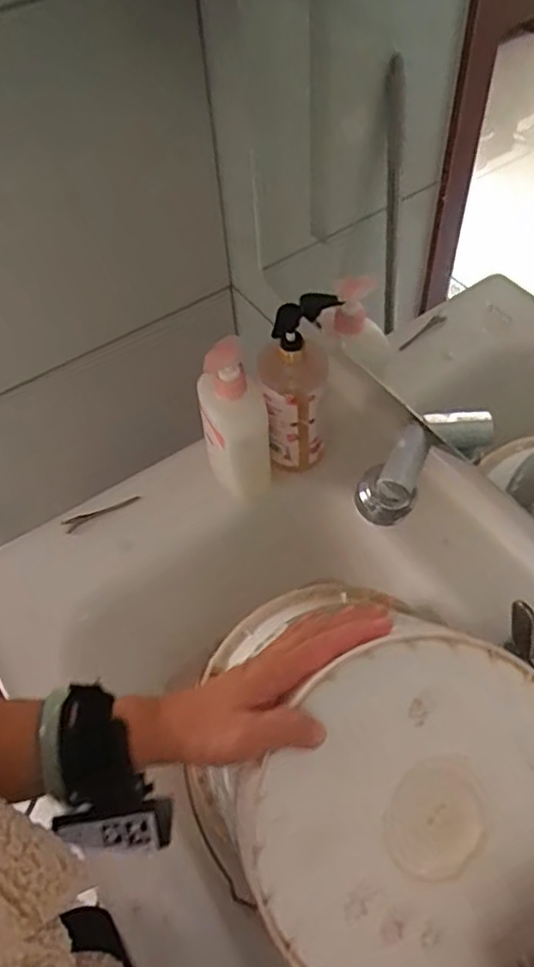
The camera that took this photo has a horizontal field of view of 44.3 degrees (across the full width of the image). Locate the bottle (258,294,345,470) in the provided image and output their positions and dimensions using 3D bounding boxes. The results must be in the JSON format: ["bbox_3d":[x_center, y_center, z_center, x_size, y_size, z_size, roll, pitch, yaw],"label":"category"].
[{"bbox_3d":[0.033,-0.095,0.648,0.063,0.201,0.072,16,58,14],"label":"bottle"}]

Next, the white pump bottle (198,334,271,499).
[{"bbox_3d":[-0.034,-0.061,0.644,0.064,0.157,0.075,-11,55,-5],"label":"white pump bottle"}]

